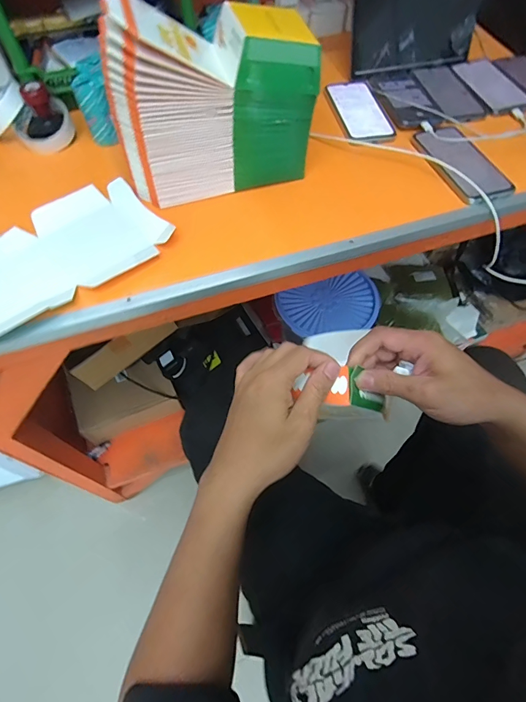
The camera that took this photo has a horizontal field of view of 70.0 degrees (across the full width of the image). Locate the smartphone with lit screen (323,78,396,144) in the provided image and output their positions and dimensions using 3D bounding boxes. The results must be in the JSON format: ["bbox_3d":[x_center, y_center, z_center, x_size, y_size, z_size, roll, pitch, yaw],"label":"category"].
[{"bbox_3d":[0.163,-0.406,0.634,0.079,0.011,0.167,-9,61,-6],"label":"smartphone with lit screen"}]

